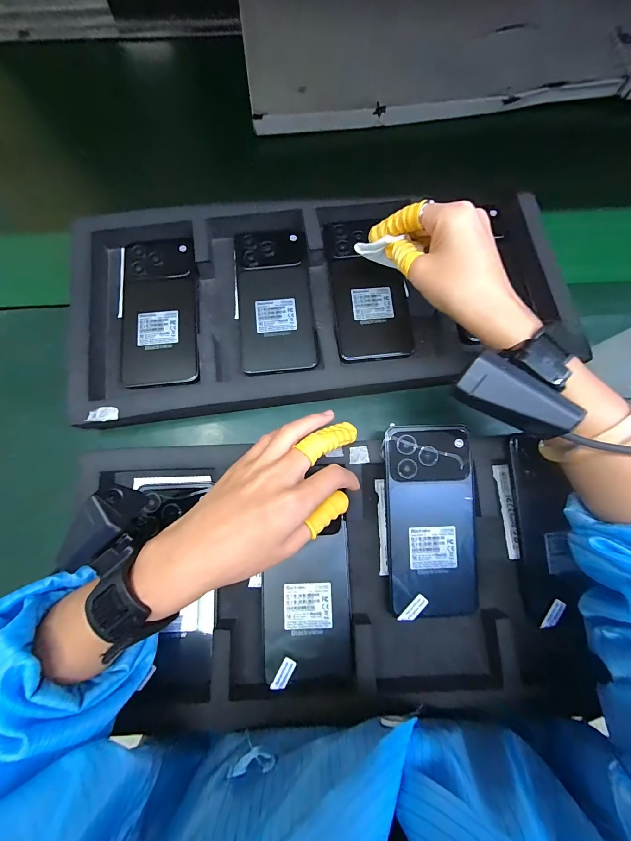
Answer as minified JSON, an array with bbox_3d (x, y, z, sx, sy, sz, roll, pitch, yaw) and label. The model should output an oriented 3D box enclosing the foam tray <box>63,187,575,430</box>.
[{"bbox_3d":[-0.006,-0.121,0.324,0.451,0.045,0.227,-5,79,-2],"label":"foam tray"}]

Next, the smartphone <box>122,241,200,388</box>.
[{"bbox_3d":[-0.158,-0.110,0.316,0.076,0.009,0.158,-8,79,-3],"label":"smartphone"}]

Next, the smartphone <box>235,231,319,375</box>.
[{"bbox_3d":[-0.040,-0.122,0.321,0.074,0.008,0.156,-6,79,-2],"label":"smartphone"}]

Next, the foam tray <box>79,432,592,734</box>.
[{"bbox_3d":[0.012,0.126,0.265,0.400,0.040,0.222,-4,79,-2],"label":"foam tray"}]

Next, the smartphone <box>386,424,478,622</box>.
[{"bbox_3d":[0.100,0.085,0.271,0.074,0.005,0.160,-1,90,-2],"label":"smartphone"}]

